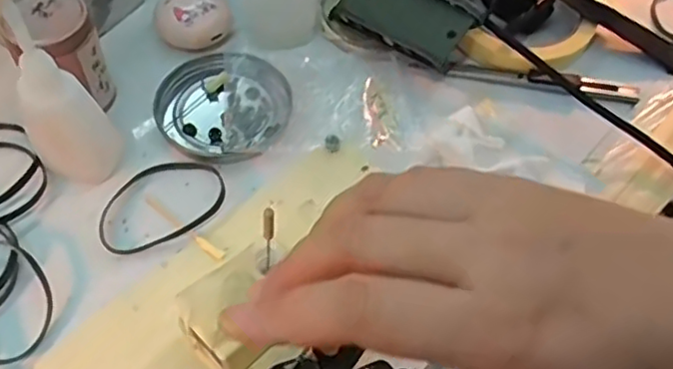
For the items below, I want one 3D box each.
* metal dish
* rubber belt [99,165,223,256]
[{"bbox_3d":[-0.067,-0.047,0.385,0.082,0.012,0.075,2,57,-3],"label":"metal dish"},{"bbox_3d":[-0.095,0.009,0.348,0.070,0.004,0.046,-20,61,-16],"label":"rubber belt"}]

